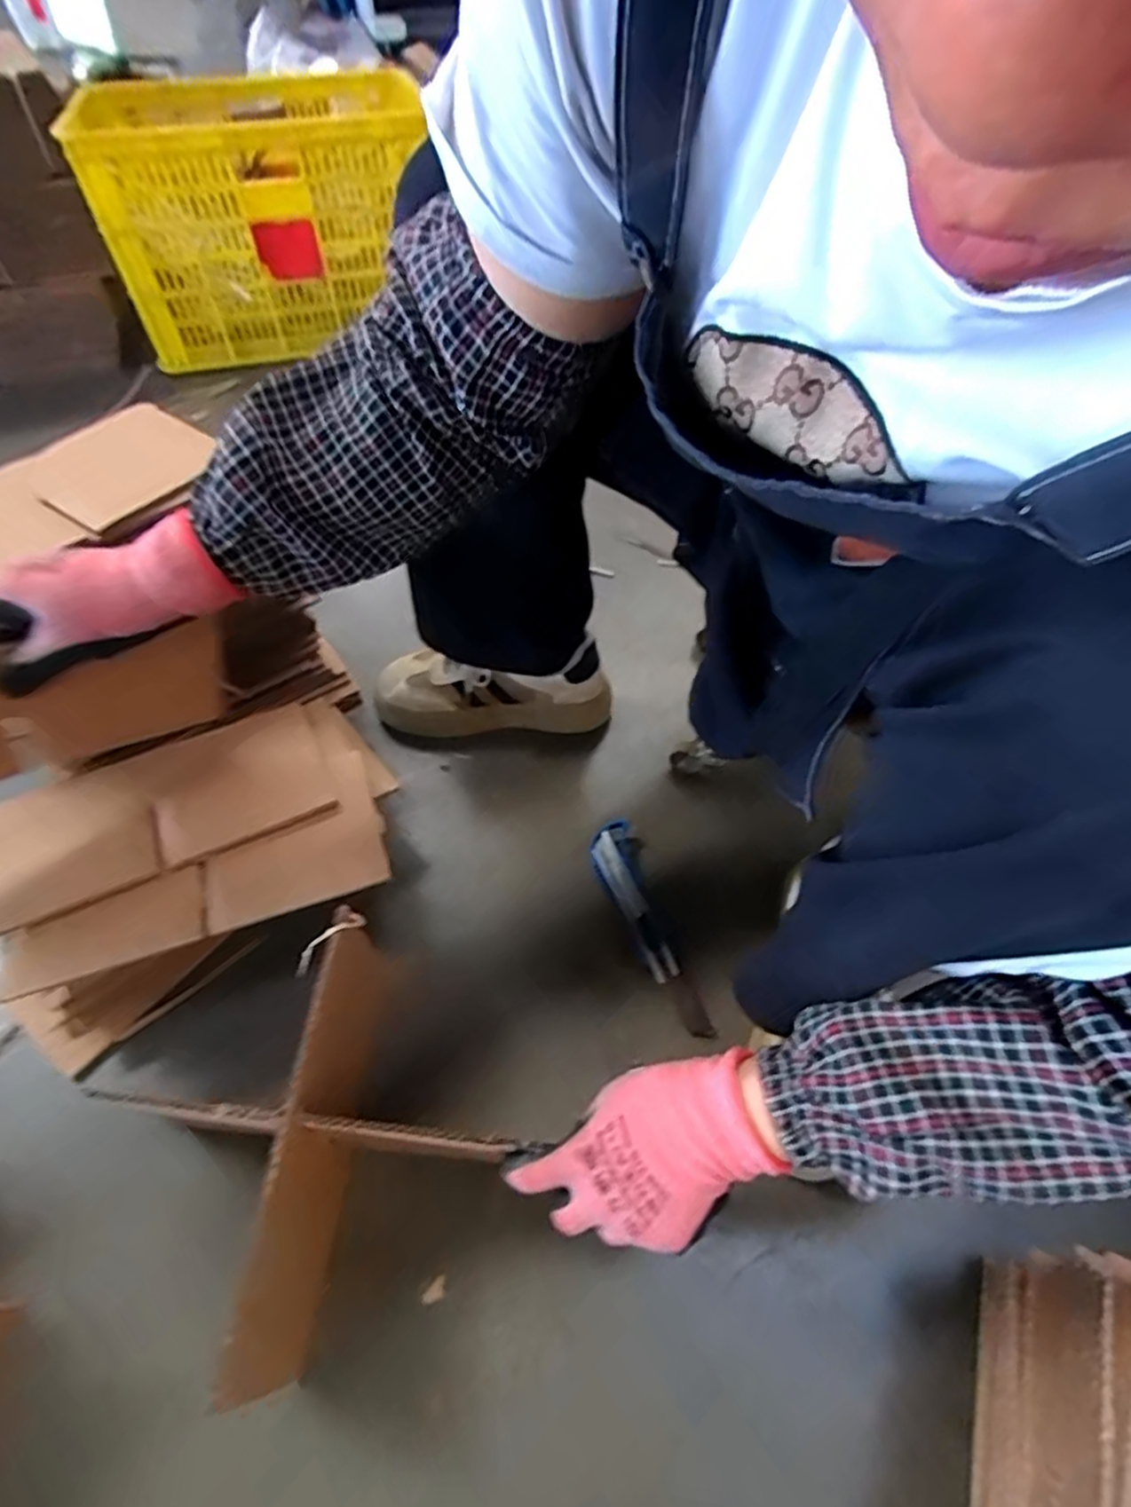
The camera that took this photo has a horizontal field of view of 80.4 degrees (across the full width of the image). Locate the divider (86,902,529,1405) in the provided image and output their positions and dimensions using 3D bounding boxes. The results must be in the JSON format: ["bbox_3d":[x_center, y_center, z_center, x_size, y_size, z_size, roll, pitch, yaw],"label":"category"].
[{"bbox_3d":[-0.153,0.244,0.433,0.170,0.118,0.176,-37,62,-24],"label":"divider"}]

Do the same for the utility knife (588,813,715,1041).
[{"bbox_3d":[0.070,0.148,0.581,0.046,0.018,0.195,-14,55,-13],"label":"utility knife"}]

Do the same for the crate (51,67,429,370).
[{"bbox_3d":[-0.533,-1.009,1.250,0.532,0.305,0.424,-13,55,-12],"label":"crate"}]

